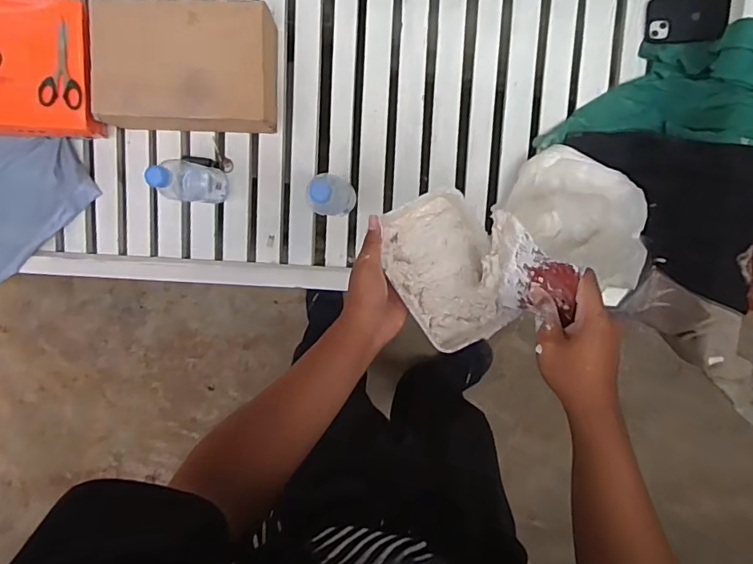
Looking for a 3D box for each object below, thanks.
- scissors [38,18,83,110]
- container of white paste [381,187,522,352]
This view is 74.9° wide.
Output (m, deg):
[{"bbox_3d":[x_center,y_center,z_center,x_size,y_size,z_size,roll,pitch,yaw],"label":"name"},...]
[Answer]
[{"bbox_3d":[-0.558,-0.377,0.856,0.065,0.012,0.143,-4,96,5],"label":"scissors"},{"bbox_3d":[0.079,-0.014,0.558,0.112,0.040,0.169,-26,94,6],"label":"container of white paste"}]

